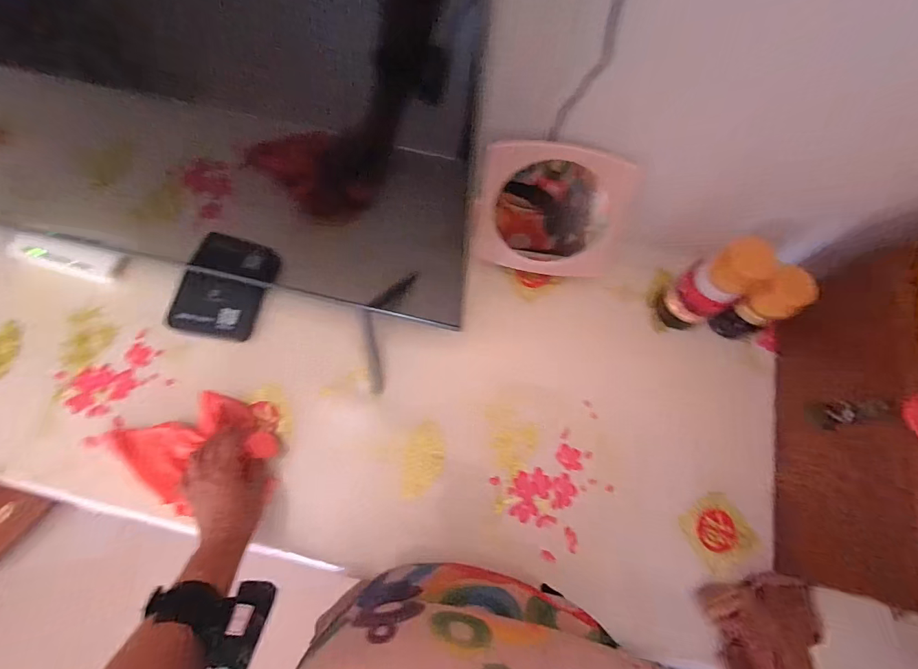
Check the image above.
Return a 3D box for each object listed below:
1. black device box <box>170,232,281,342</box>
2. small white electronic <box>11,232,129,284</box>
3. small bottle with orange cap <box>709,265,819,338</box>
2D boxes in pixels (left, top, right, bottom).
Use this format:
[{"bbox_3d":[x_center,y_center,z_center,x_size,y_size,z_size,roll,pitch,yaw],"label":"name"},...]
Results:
[{"bbox_3d":[-0.319,-0.066,0.577,0.115,0.022,0.142,11,70,3],"label":"black device box"},{"bbox_3d":[-0.542,-0.109,0.580,0.152,0.014,0.044,13,70,3],"label":"small white electronic"},{"bbox_3d":[0.383,-0.034,0.542,0.044,0.145,0.048,0,72,-1],"label":"small bottle with orange cap"}]

